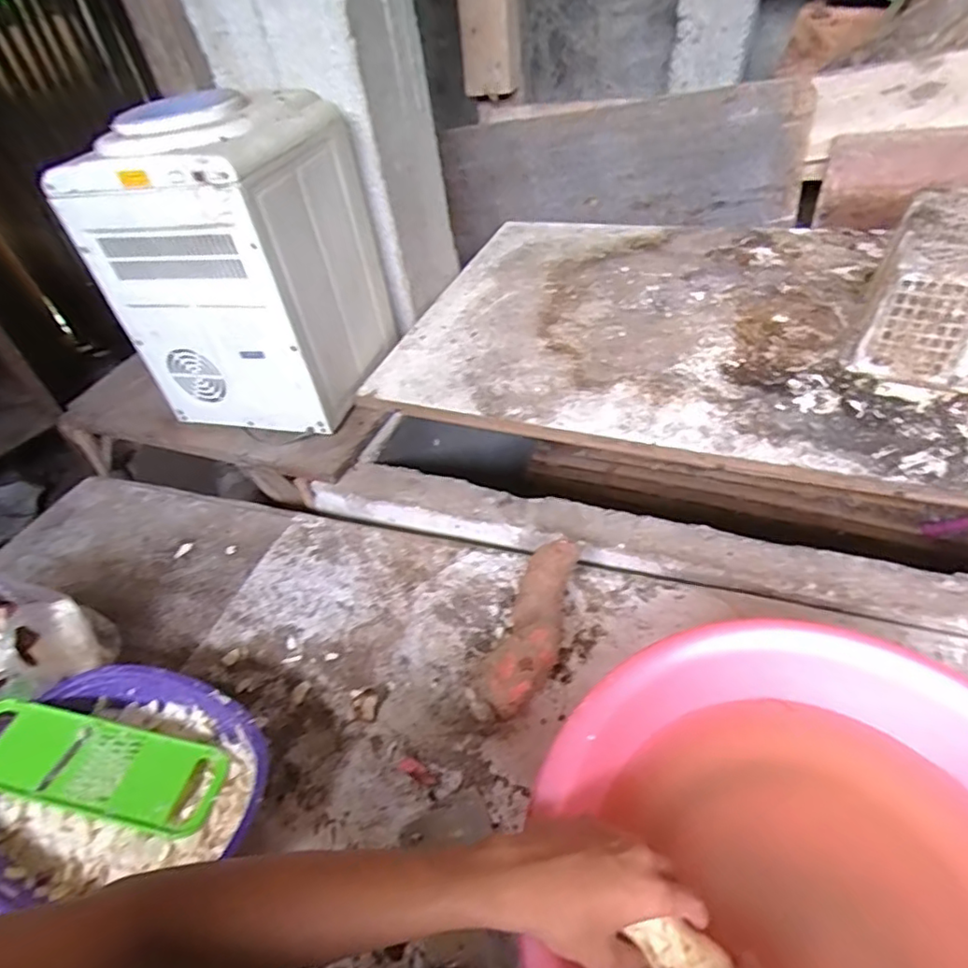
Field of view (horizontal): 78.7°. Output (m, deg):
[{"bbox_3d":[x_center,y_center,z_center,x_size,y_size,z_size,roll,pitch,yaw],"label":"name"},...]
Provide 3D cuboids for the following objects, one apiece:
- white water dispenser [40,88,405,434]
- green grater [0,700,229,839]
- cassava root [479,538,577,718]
[{"bbox_3d":[-0.363,-0.347,0.946,0.337,0.430,0.314,6,43,15],"label":"white water dispenser"},{"bbox_3d":[-0.381,0.269,0.567,0.264,0.014,0.075,10,45,6],"label":"green grater"},{"bbox_3d":[0.055,0.160,0.647,0.066,0.073,0.205,13,45,22],"label":"cassava root"}]

